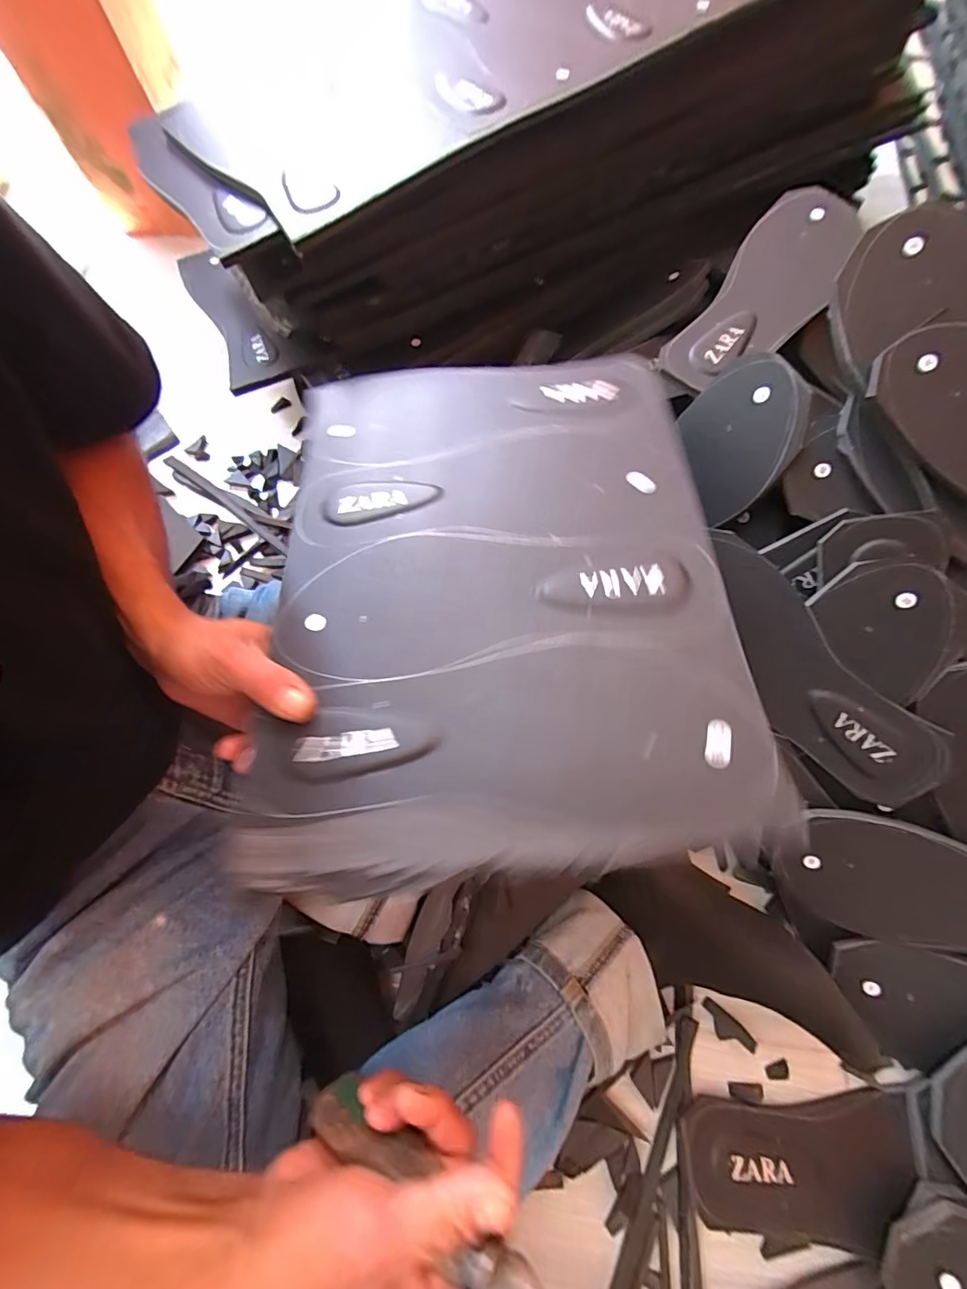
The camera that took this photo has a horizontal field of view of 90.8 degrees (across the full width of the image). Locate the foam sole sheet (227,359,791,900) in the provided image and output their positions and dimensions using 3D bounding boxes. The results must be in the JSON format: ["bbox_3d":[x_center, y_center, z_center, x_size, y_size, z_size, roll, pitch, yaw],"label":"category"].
[{"bbox_3d":[-0.001,-0.054,0.292,0.255,0.010,0.353,-6,62,5],"label":"foam sole sheet"}]

